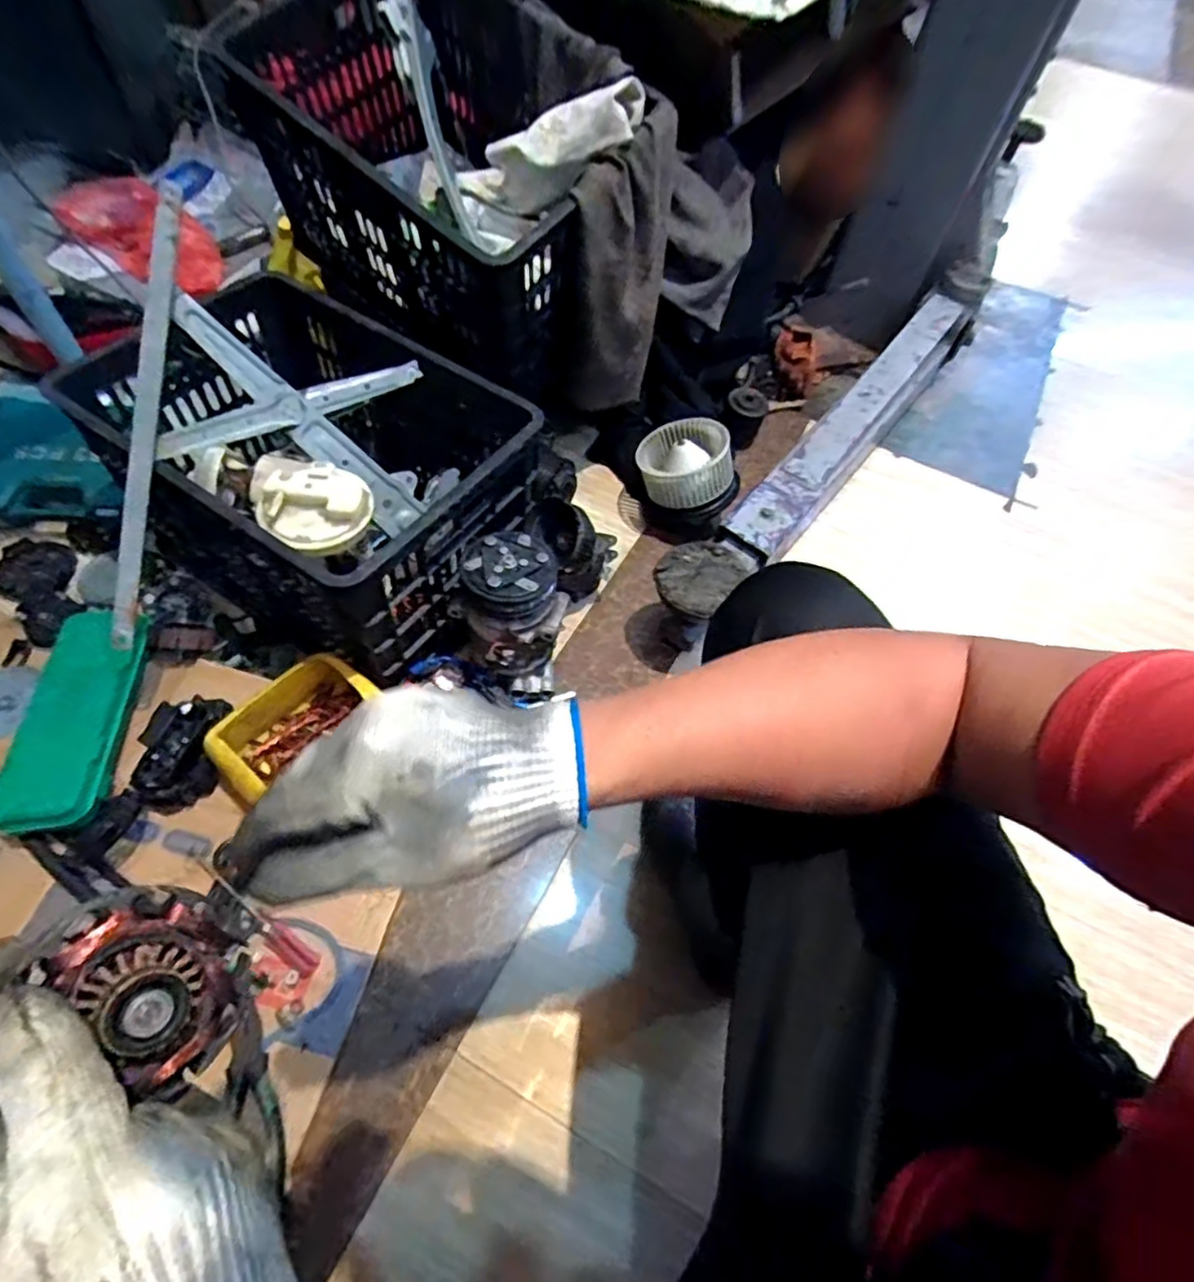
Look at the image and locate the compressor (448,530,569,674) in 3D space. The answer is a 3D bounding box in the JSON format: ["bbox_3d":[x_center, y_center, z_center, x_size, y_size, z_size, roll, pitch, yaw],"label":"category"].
[{"bbox_3d":[-0.110,-0.042,0.832,0.116,0.154,0.121,2,58,-3],"label":"compressor"}]

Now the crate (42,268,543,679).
[{"bbox_3d":[-0.373,-0.234,0.869,0.521,0.260,0.358,28,60,12],"label":"crate"}]

